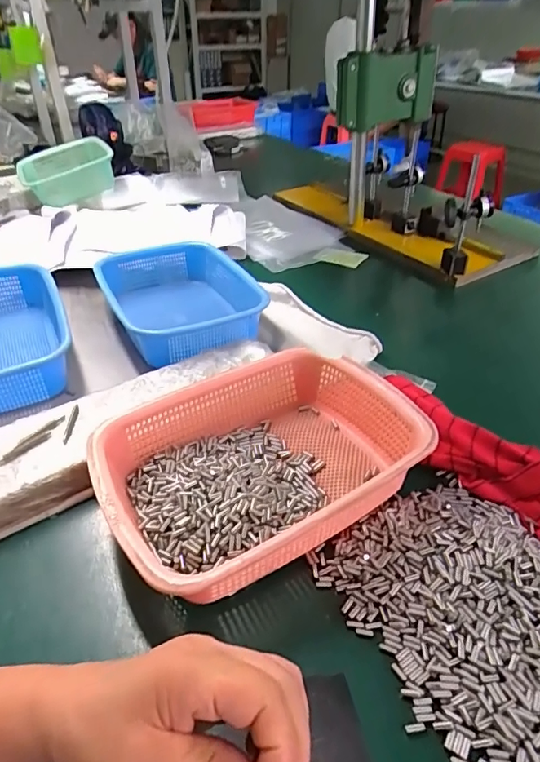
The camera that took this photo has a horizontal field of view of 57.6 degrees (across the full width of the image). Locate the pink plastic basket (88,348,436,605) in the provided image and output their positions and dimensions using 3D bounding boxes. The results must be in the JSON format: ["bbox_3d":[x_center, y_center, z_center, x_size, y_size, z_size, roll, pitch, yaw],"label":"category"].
[{"bbox_3d":[-0.008,0.080,0.479,0.288,0.080,0.214,-21,42,-23],"label":"pink plastic basket"}]

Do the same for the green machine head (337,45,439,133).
[{"bbox_3d":[0.220,-0.549,0.924,0.179,0.119,0.079,-18,41,-21],"label":"green machine head"}]

